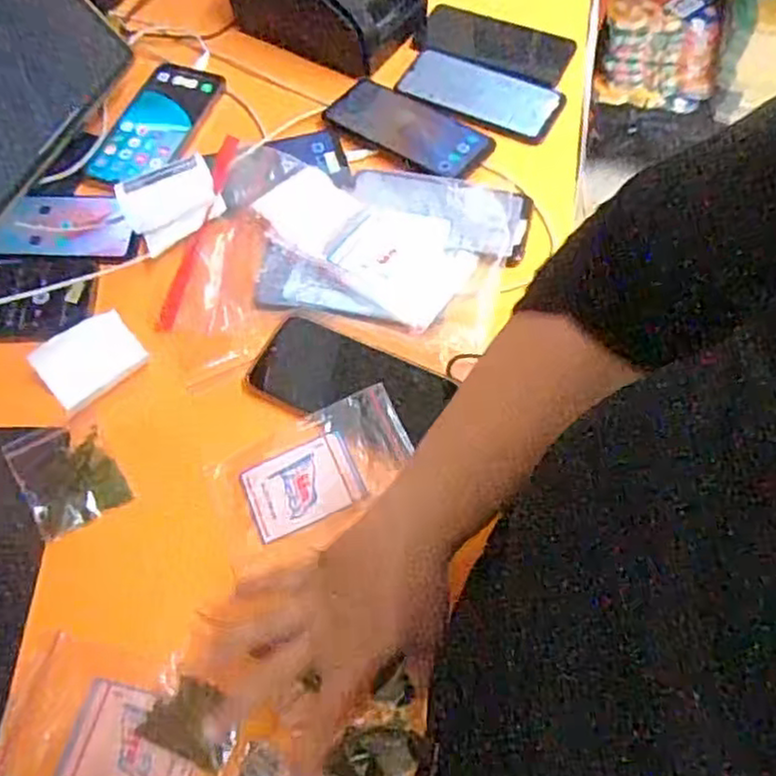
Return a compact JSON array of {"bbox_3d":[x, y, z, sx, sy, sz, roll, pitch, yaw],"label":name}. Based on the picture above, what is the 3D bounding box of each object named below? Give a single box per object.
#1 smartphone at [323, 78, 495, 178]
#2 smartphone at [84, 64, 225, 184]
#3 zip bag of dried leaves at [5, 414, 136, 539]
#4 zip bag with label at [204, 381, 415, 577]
[{"bbox_3d":[0.022,-0.257,0.709,0.167,0.012,0.076,32,67,16],"label":"smartphone"},{"bbox_3d":[-0.231,-0.265,0.726,0.085,0.008,0.166,18,64,10],"label":"smartphone"},{"bbox_3d":[-0.248,0.066,0.559,0.067,0.016,0.087,-30,66,-13],"label":"zip bag of dried leaves"},{"bbox_3d":[-0.057,0.068,0.547,0.154,0.009,0.097,-26,66,-2],"label":"zip bag with label"}]

